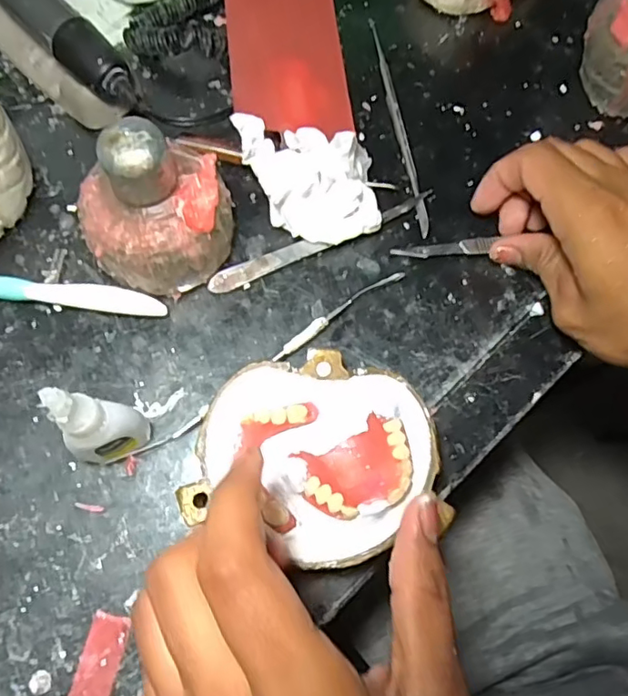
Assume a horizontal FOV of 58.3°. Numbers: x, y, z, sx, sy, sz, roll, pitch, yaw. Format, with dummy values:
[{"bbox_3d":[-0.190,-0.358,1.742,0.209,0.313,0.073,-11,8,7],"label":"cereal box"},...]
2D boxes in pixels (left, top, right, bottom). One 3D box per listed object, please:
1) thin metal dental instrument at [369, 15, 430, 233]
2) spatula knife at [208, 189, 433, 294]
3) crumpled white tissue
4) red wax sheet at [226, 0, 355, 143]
[{"bbox_3d":[0.052,-0.142,0.351,0.006,0.005,0.161,-9,72,-5],"label":"thin metal dental instrument"},{"bbox_3d":[0.005,-0.060,0.322,0.138,0.009,0.013,-23,74,-9],"label":"spatula knife"},{"bbox_3d":[-0.002,-0.090,0.308,0.072,0.049,0.056,-7,72,-5],"label":"crumpled white tissue"},{"bbox_3d":[-0.016,-0.191,0.357,0.077,0.004,0.134,-1,71,-20],"label":"red wax sheet"}]

